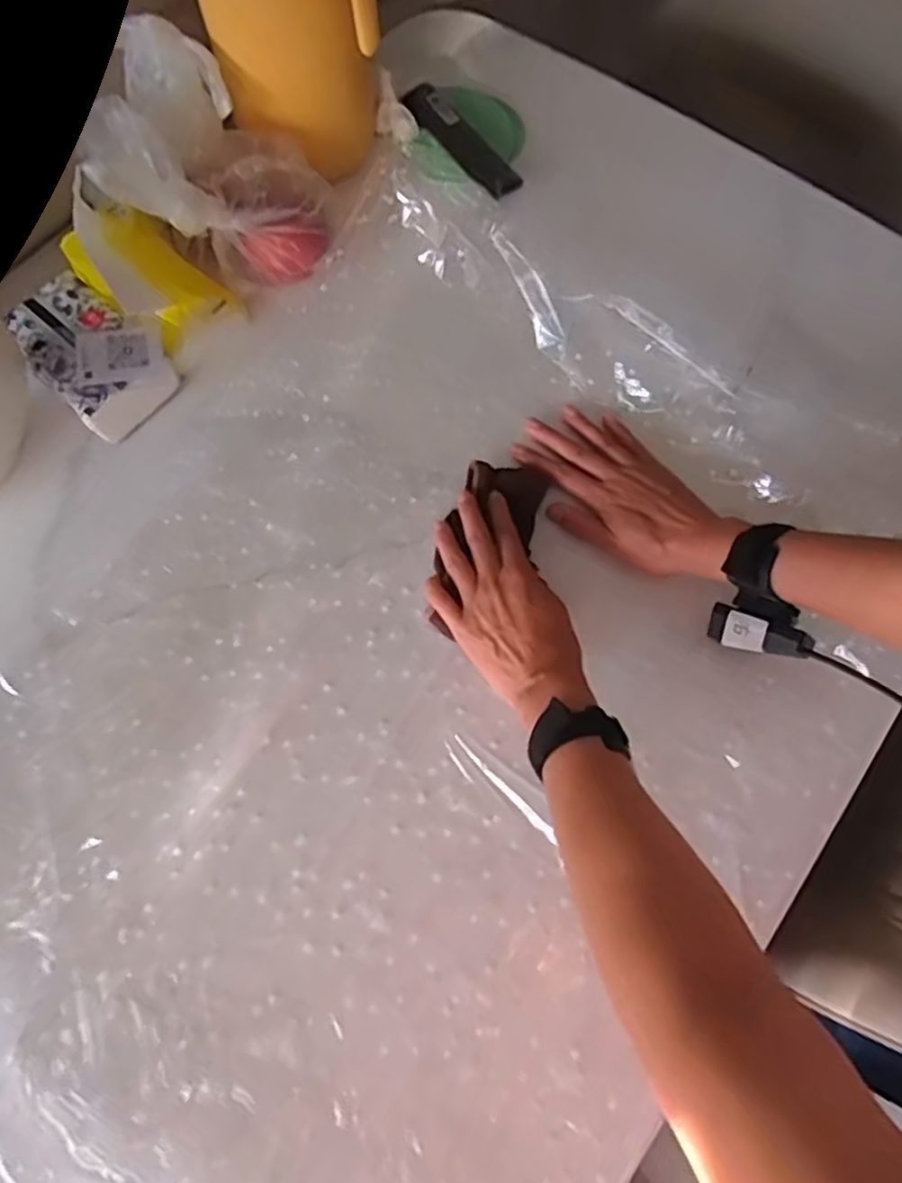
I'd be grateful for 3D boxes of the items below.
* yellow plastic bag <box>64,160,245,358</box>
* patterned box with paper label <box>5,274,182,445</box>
[{"bbox_3d":[-0.275,-0.294,0.615,0.142,0.080,0.085,39,77,13],"label":"yellow plastic bag"},{"bbox_3d":[-0.318,-0.209,0.625,0.159,0.036,0.089,42,77,13],"label":"patterned box with paper label"}]

